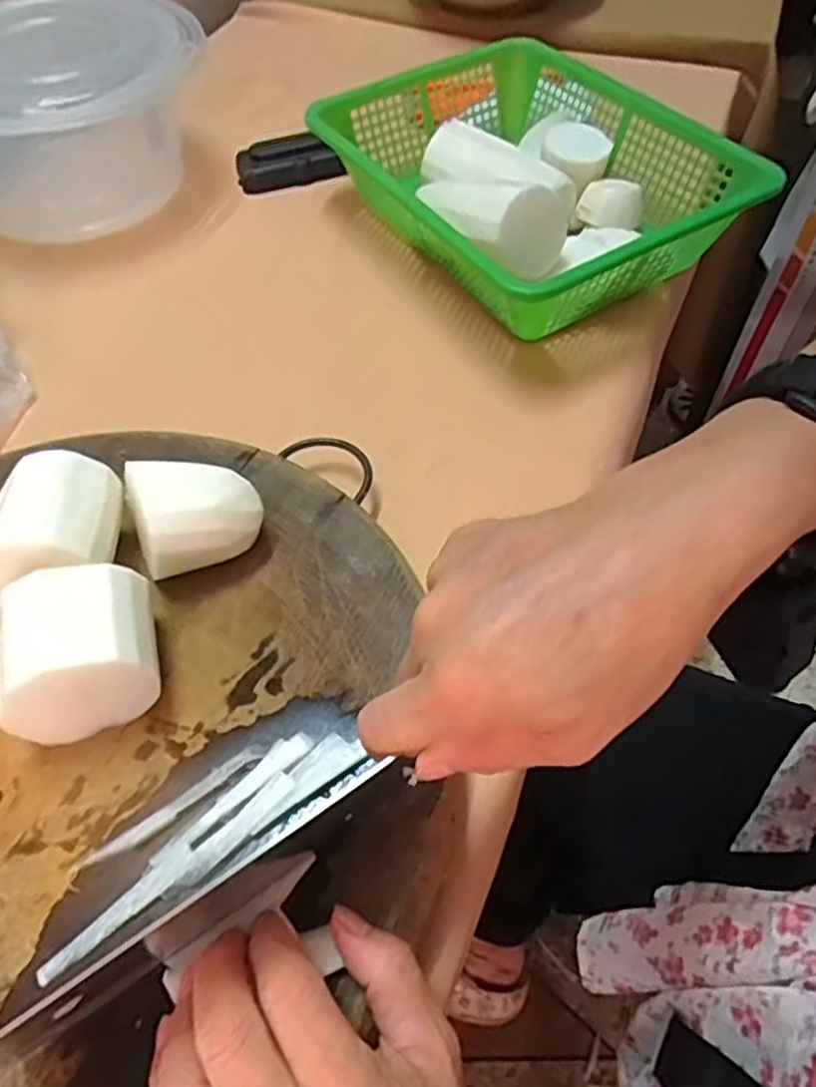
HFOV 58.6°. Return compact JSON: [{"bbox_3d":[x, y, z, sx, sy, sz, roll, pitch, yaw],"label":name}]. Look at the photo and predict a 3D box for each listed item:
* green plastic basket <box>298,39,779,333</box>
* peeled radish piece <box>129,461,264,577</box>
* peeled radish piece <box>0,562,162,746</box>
[{"bbox_3d":[0.081,-0.281,0.564,0.224,0.075,0.323,-29,57,-16],"label":"green plastic basket"},{"bbox_3d":[-0.100,-0.012,0.354,0.057,0.048,0.050,-13,54,-5],"label":"peeled radish piece"},{"bbox_3d":[-0.135,0.048,0.308,0.060,0.055,0.056,-16,54,-7],"label":"peeled radish piece"}]

